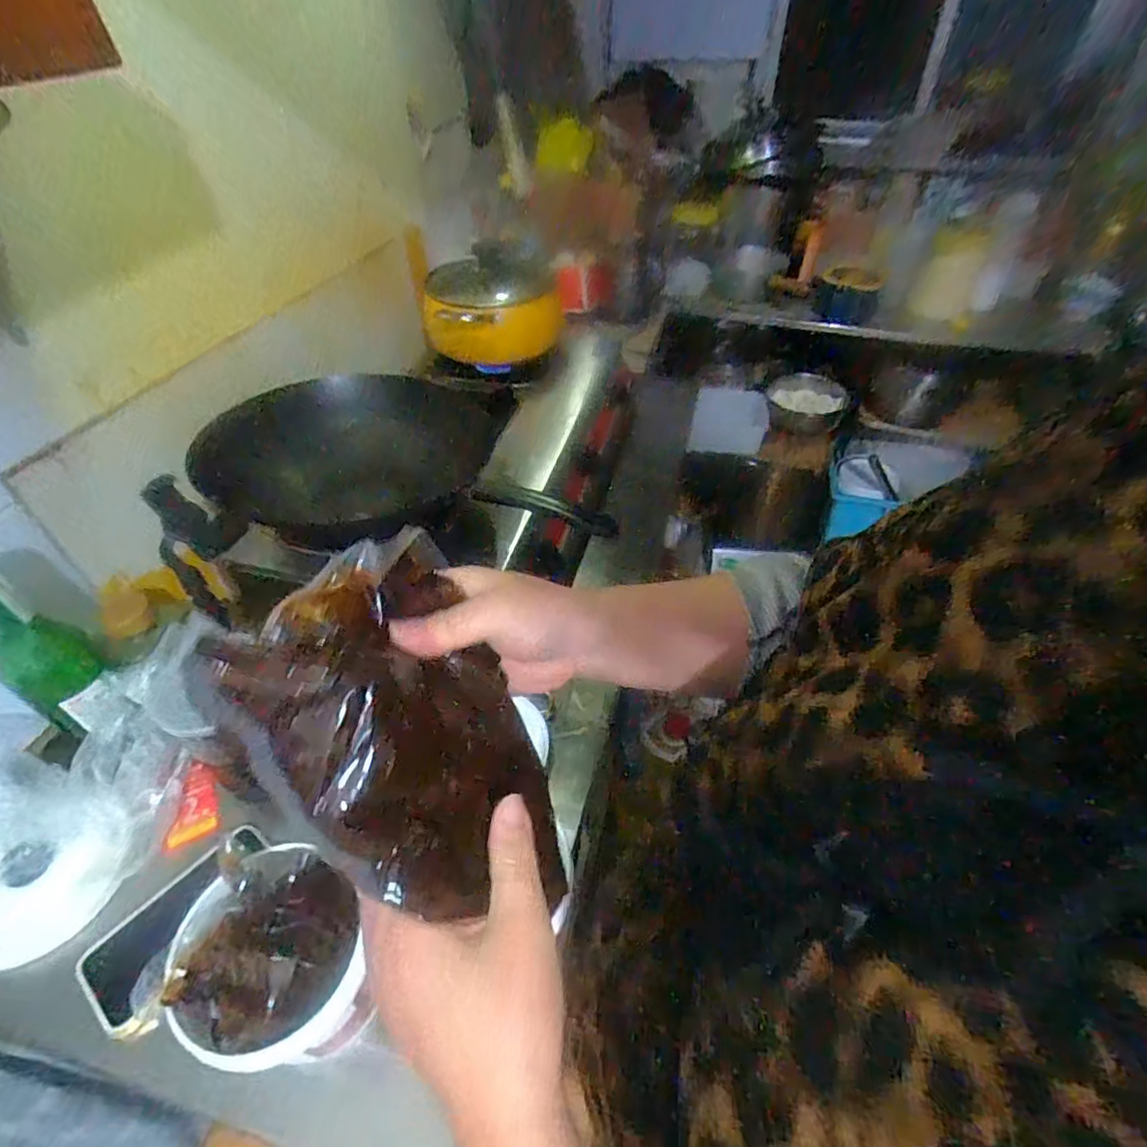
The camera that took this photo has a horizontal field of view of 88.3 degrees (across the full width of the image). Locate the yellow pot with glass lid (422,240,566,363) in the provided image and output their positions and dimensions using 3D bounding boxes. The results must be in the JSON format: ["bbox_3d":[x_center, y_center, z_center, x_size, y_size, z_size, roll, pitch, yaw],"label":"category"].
[{"bbox_3d":[-0.148,-0.432,0.971,0.203,0.111,0.200,-16,47,-15],"label":"yellow pot with glass lid"}]

